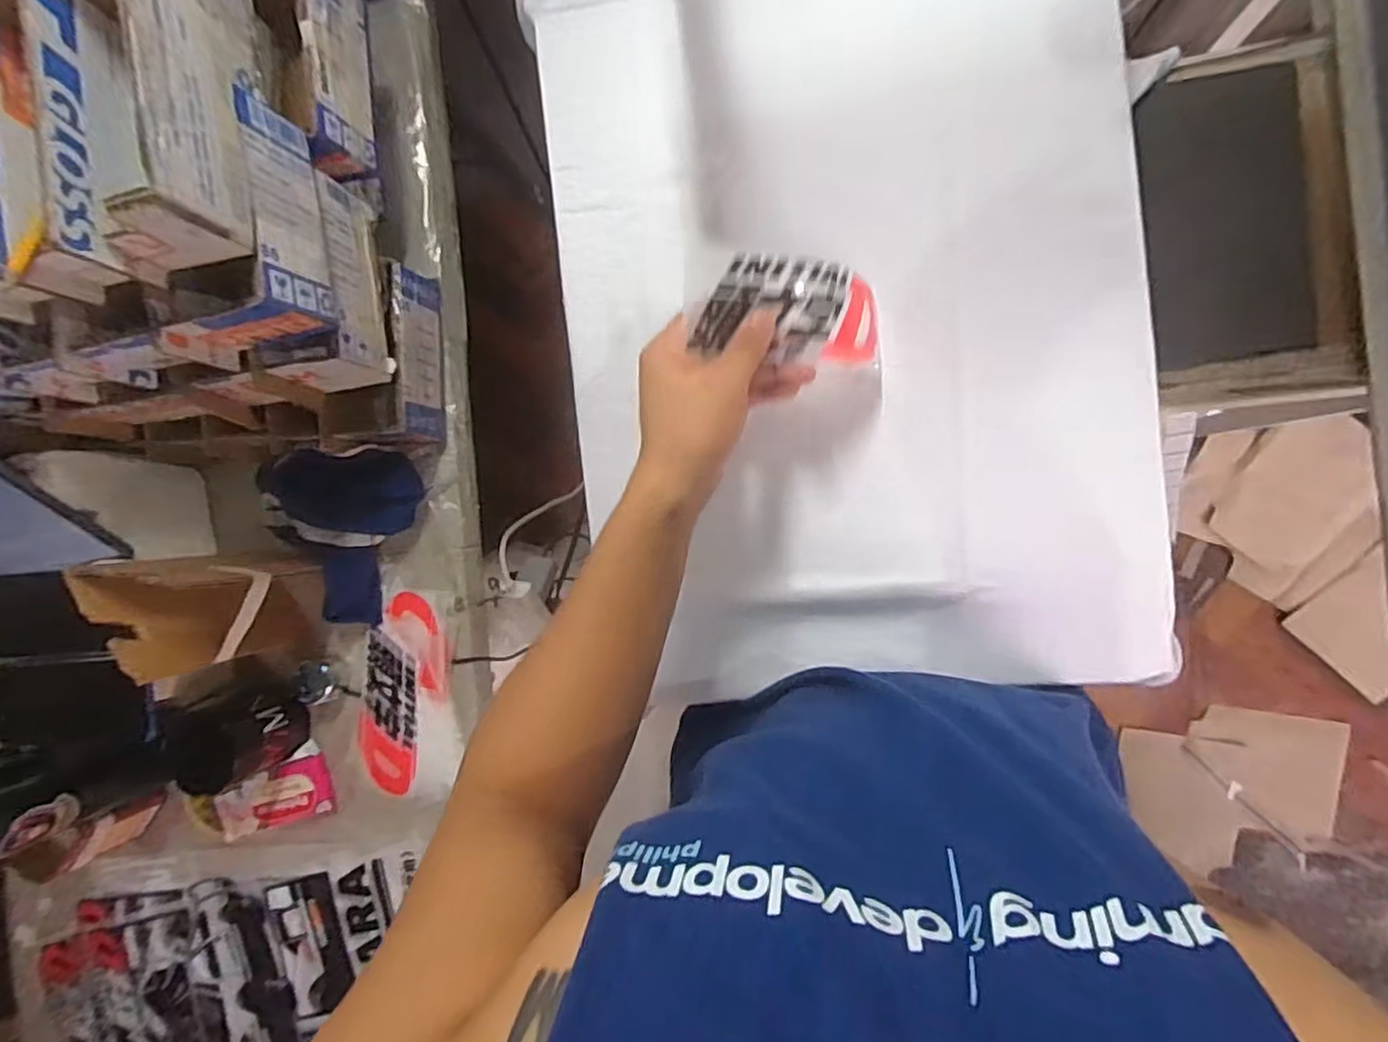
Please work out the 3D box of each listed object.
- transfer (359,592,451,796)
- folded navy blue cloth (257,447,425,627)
[{"bbox_3d":[-0.303,0.179,0.712,0.093,0.012,0.203,8,94,14],"label":"transfer"},{"bbox_3d":[-0.353,0.018,0.677,0.167,0.056,0.172,-4,91,10],"label":"folded navy blue cloth"}]

